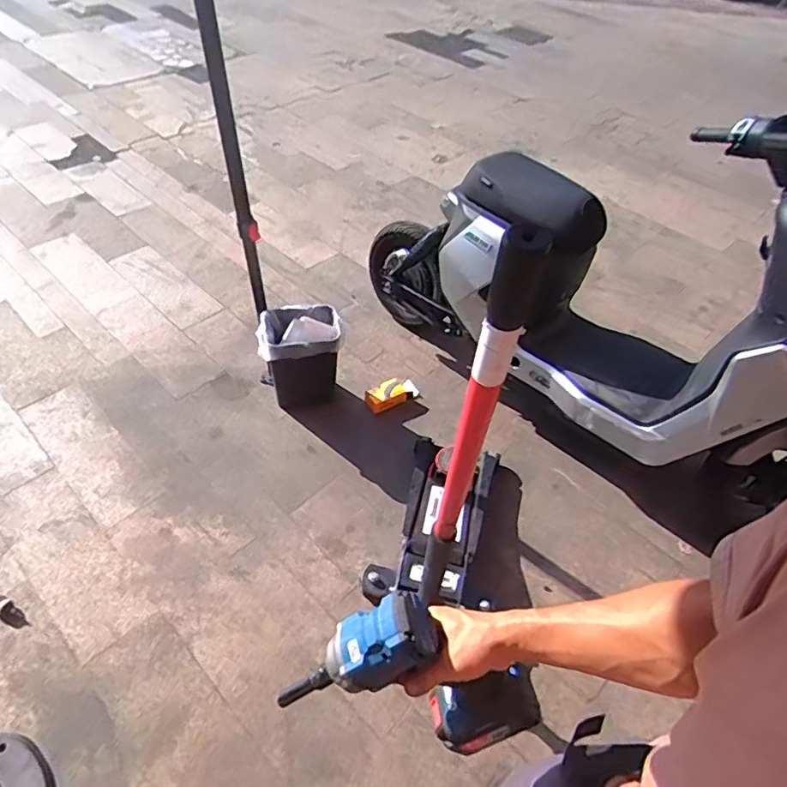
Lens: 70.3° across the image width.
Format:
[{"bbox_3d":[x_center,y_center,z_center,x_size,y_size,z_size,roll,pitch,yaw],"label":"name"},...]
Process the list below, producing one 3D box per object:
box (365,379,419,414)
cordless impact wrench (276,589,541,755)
[{"bbox_3d":[-0.004,-0.003,1.863,0.177,0.054,0.093,-24,54,-24],"label":"box"},{"bbox_3d":[0.033,0.295,0.583,0.250,0.174,0.080,31,31,-24],"label":"cordless impact wrench"}]

